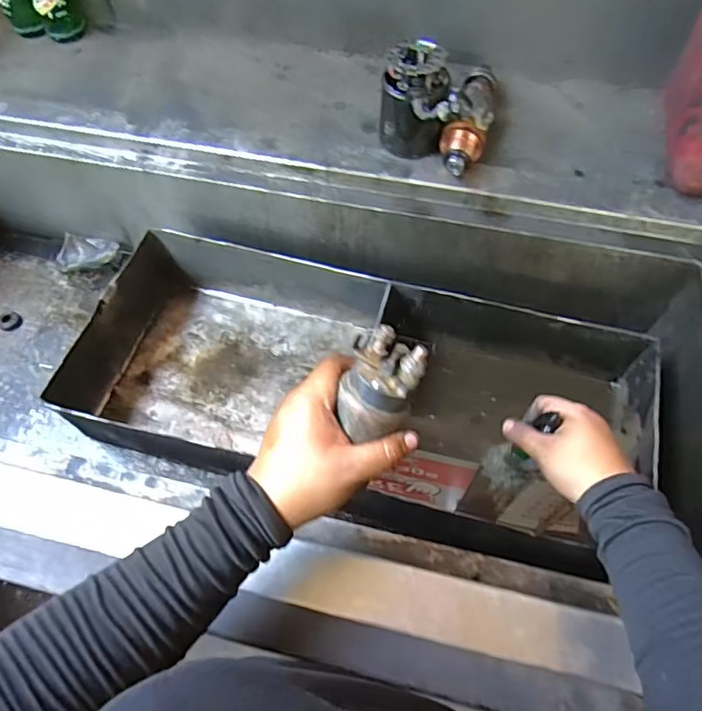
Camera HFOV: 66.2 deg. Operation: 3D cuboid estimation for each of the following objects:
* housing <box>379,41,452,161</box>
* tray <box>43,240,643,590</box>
[{"bbox_3d":[0.073,-0.293,0.634,0.074,0.108,0.077,3,59,2],"label":"housing"},{"bbox_3d":[0.008,0.041,0.677,0.673,0.120,0.286,12,60,8],"label":"tray"}]

